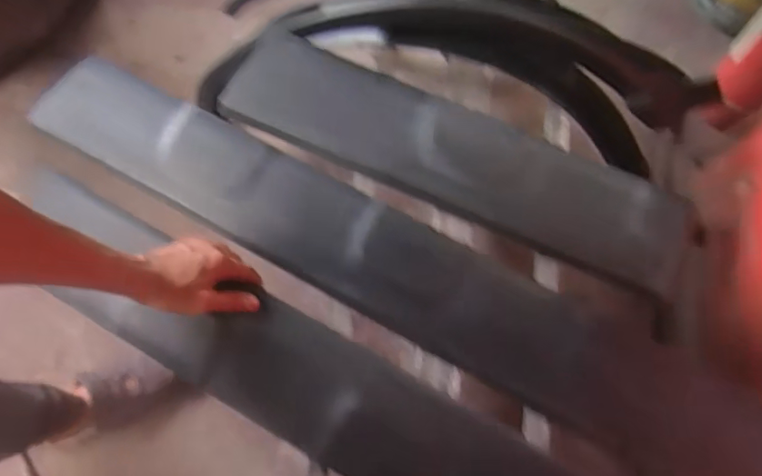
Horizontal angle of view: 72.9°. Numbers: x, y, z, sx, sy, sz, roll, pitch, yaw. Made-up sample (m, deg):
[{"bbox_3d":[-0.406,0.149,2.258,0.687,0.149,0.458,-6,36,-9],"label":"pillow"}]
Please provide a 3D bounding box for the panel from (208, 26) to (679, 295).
[{"bbox_3d":[0.088,-0.104,0.649,0.593,0.016,0.132,22,74,7],"label":"panel"}]

